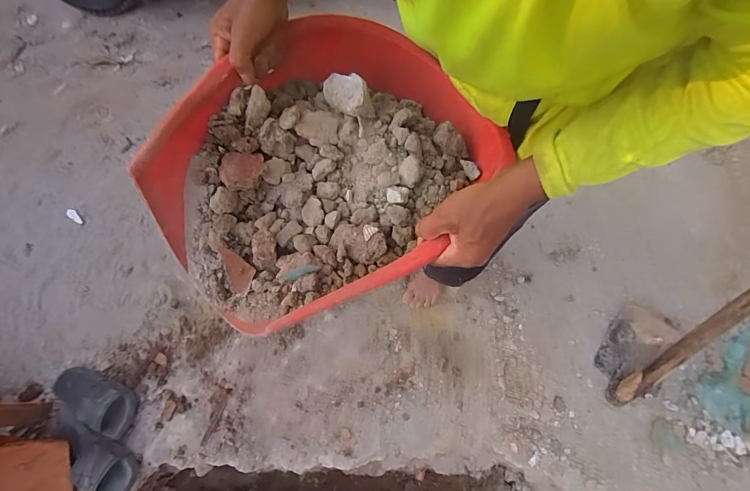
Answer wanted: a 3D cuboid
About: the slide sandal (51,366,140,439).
[{"bbox_3d":[-0.797,0.422,1.000,0.277,0.109,0.115,21,71,8],"label":"slide sandal"}]

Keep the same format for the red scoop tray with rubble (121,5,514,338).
[{"bbox_3d":[-0.046,-0.099,0.447,0.308,0.133,0.409,32,69,16],"label":"red scoop tray with rubble"}]

